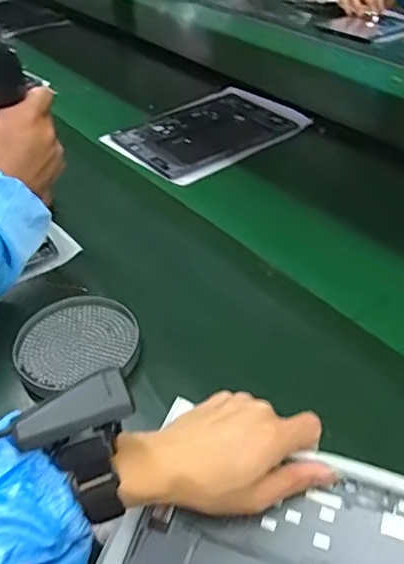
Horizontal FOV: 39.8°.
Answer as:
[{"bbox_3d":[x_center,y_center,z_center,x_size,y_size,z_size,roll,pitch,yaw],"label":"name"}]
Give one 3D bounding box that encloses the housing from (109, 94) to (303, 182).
[{"bbox_3d":[0.013,-0.238,0.882,0.270,0.009,0.188,-29,48,-29],"label":"housing"}]

